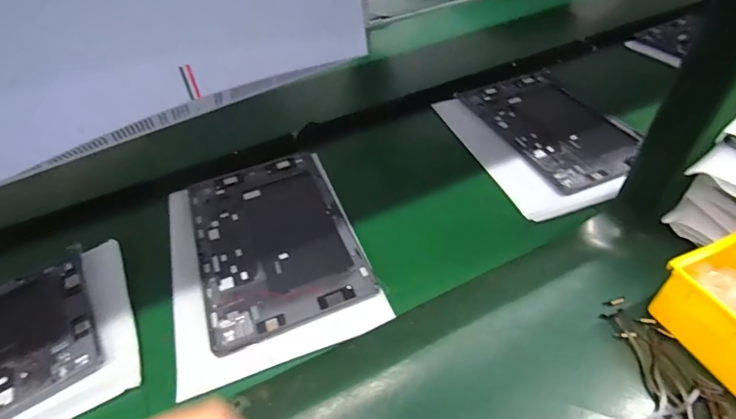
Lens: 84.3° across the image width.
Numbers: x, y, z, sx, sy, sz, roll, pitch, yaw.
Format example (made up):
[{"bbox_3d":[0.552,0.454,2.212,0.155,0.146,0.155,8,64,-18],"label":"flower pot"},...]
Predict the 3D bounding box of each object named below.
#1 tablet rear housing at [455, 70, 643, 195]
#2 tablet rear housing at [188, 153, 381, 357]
[{"bbox_3d":[0.268,-0.127,0.586,0.168,0.008,0.256,-19,46,-13],"label":"tablet rear housing"},{"bbox_3d":[-0.108,0.027,0.474,0.172,0.008,0.250,-20,46,-13],"label":"tablet rear housing"}]

